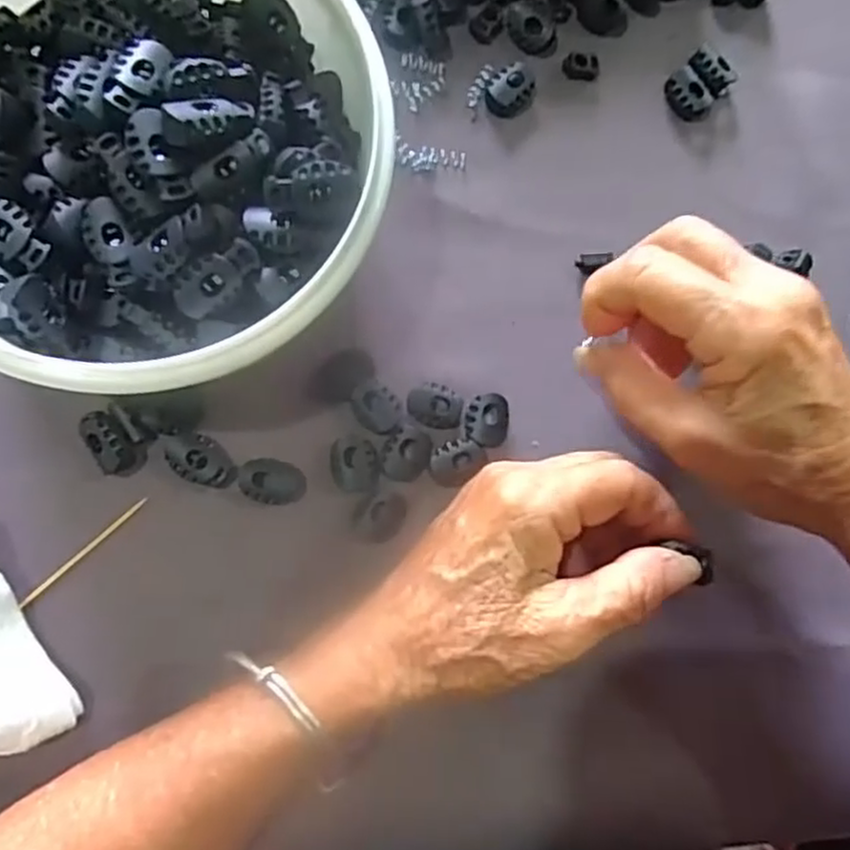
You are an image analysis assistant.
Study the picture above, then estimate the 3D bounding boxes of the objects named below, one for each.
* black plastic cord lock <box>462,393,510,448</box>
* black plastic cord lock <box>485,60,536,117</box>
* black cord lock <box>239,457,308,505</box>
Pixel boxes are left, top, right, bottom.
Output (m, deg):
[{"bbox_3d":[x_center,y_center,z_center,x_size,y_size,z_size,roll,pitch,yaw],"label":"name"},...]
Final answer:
[{"bbox_3d":[0.025,-0.002,0.296,0.019,0.004,0.021,-1,85,-8],"label":"black plastic cord lock"},{"bbox_3d":[0.037,-0.144,0.311,0.023,0.008,0.020,-24,89,-9],"label":"black plastic cord lock"},{"bbox_3d":[-0.059,0.022,0.283,0.025,0.004,0.017,4,84,-7],"label":"black cord lock"}]

